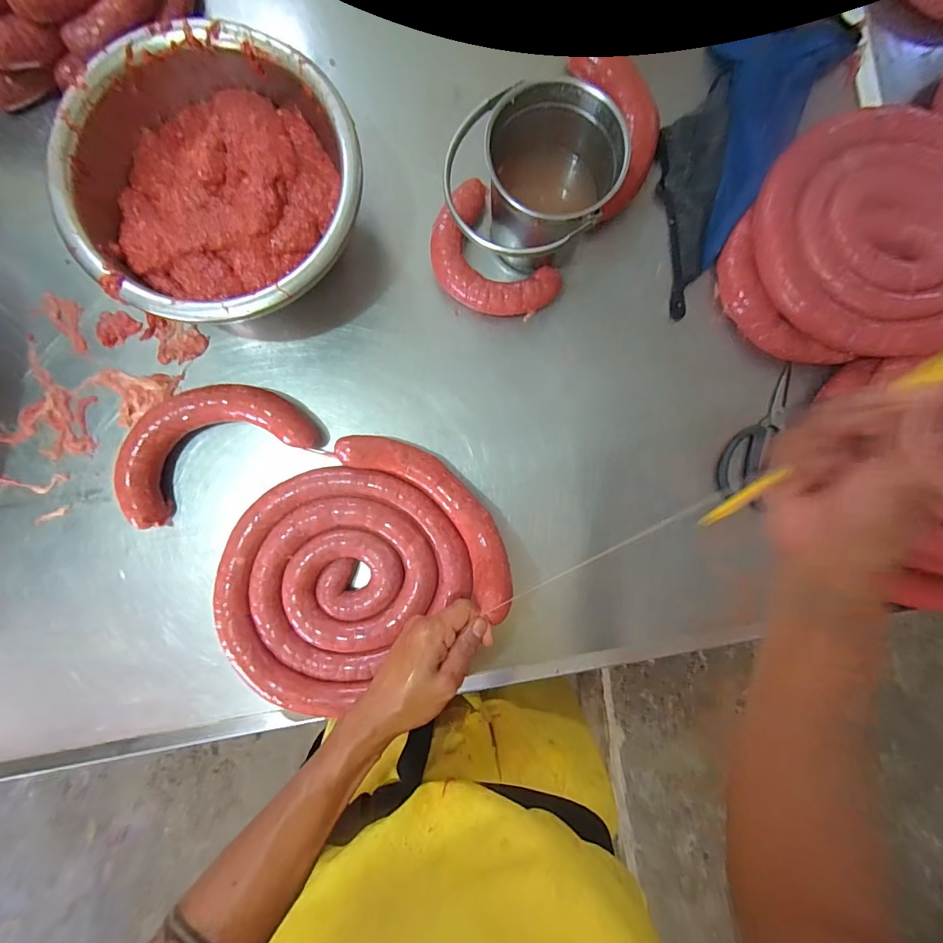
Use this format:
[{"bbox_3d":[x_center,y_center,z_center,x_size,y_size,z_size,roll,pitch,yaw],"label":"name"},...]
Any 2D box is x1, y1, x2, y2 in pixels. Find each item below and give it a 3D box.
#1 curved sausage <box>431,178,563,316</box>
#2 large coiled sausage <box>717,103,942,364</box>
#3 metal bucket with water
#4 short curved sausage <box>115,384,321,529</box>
[{"bbox_3d":[0.017,-0.244,0.523,0.111,0.040,0.161,-44,89,-4],"label":"curved sausage"},{"bbox_3d":[0.454,-0.260,0.503,0.273,0.076,0.291,0,86,-2],"label":"large coiled sausage"},{"bbox_3d":[0.060,-0.289,0.467,0.155,0.154,0.150,0,86,-2],"label":"metal bucket with water"},{"bbox_3d":[-0.303,-0.032,0.500,0.228,0.042,0.113,-28,87,-4],"label":"short curved sausage"}]

